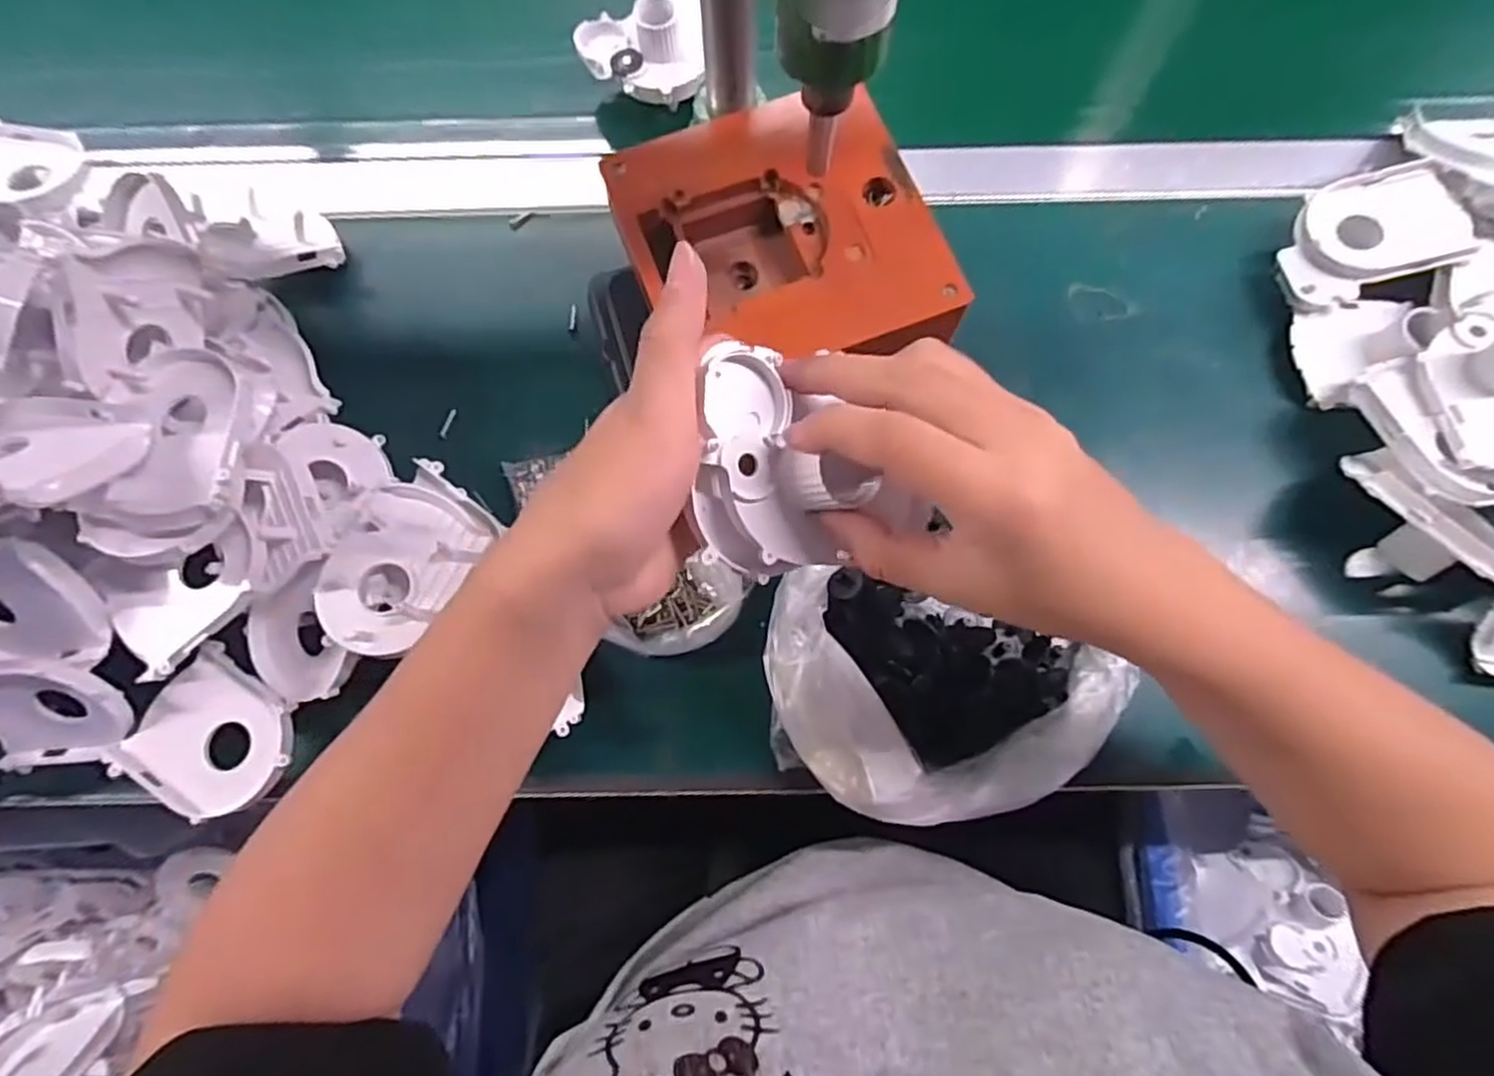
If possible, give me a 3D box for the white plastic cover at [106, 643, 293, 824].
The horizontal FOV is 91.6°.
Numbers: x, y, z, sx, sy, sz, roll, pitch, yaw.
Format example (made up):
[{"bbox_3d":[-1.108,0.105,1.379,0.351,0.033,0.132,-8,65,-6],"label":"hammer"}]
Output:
[{"bbox_3d":[-0.270,0.100,0.364,0.073,0.012,0.069,38,79,9],"label":"white plastic cover"}]

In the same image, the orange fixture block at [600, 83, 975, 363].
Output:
[{"bbox_3d":[0.016,-0.156,0.390,0.150,0.044,0.170,-21,76,-5],"label":"orange fixture block"}]

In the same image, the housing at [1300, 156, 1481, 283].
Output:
[{"bbox_3d":[0.366,-0.179,0.421,0.090,0.030,0.066,-9,76,-2],"label":"housing"}]

